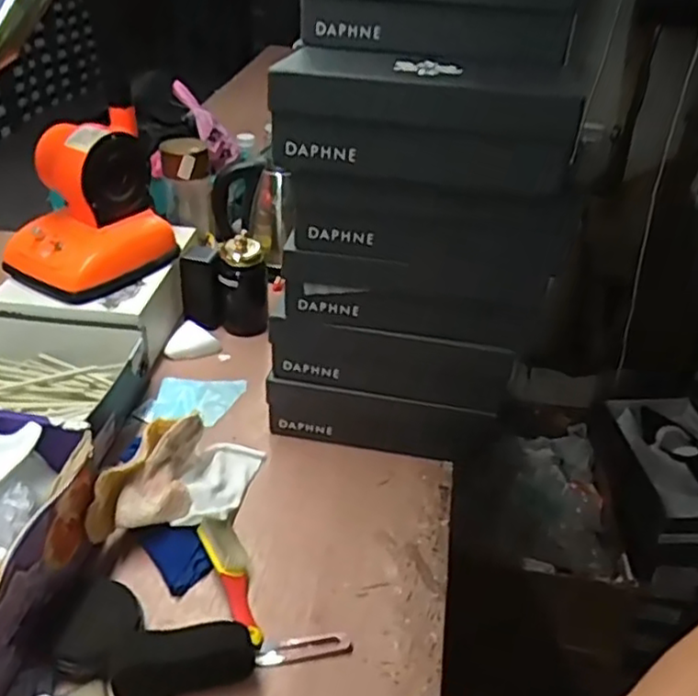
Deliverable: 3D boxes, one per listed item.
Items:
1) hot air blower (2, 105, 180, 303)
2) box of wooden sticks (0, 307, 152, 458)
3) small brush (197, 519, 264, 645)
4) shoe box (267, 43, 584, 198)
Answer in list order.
[{"bbox_3d":[-0.390,-0.214,1.021,0.152,0.208,0.211,25,40,27],"label":"hot air blower"},{"bbox_3d":[-0.467,0.037,0.940,0.365,0.093,0.199,9,35,7],"label":"box of wooden sticks"},{"bbox_3d":[-0.121,0.247,0.742,0.033,0.030,0.148,-15,39,-26],"label":"small brush"},{"bbox_3d":[0.083,-0.248,0.734,0.296,0.116,0.155,9,35,7],"label":"shoe box"}]

